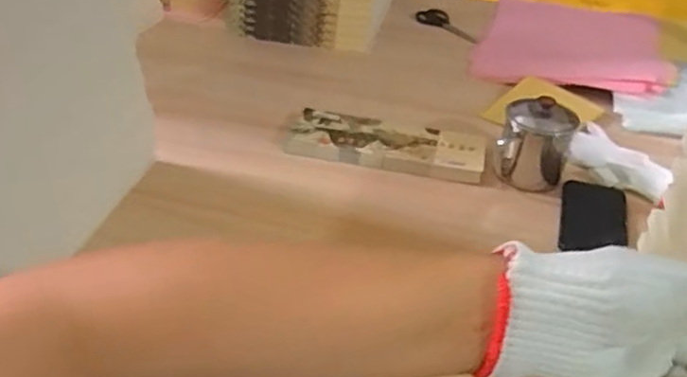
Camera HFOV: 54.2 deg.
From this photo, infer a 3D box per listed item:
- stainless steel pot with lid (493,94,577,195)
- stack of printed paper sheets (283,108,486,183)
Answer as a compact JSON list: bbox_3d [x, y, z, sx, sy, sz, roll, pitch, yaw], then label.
[{"bbox_3d":[0.245,-0.055,0.868,0.096,0.101,0.082,13,36,13],"label":"stainless steel pot with lid"},{"bbox_3d":[0.056,-0.060,0.930,0.273,0.027,0.100,10,35,10],"label":"stack of printed paper sheets"}]

